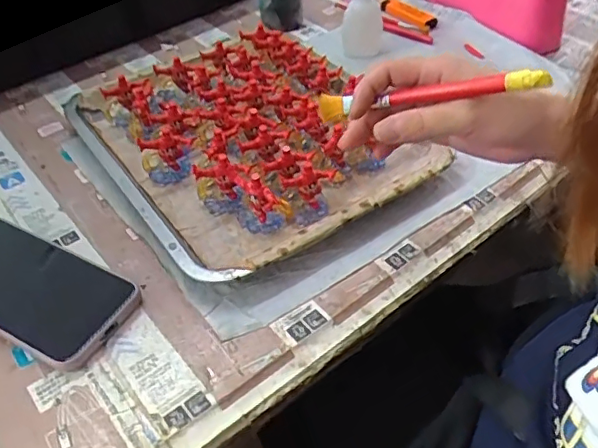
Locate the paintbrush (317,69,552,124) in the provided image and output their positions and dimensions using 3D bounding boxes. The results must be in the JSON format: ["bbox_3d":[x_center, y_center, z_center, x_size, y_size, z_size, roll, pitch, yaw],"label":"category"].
[{"bbox_3d":[0.074,-0.079,0.333,0.141,0.019,0.013,-2,41,32],"label":"paintbrush"}]

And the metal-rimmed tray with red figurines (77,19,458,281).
[{"bbox_3d":[-0.038,-0.081,0.490,0.236,0.065,0.285,-28,51,-24],"label":"metal-rimmed tray with red figurines"}]

